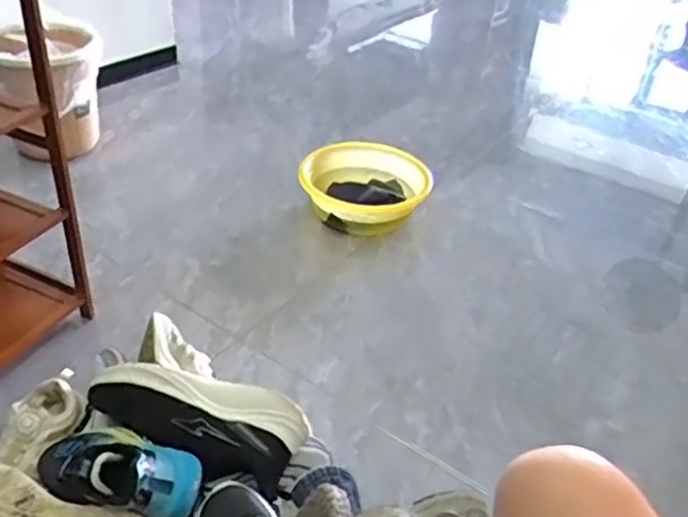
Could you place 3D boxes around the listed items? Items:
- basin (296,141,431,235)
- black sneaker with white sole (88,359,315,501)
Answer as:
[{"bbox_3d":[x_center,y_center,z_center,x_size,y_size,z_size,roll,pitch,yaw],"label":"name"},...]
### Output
[{"bbox_3d":[0.047,-0.158,1.592,0.299,0.120,0.256,11,37,8],"label":"basin"},{"bbox_3d":[-0.194,0.203,0.872,0.285,0.093,0.083,15,38,13],"label":"black sneaker with white sole"}]

